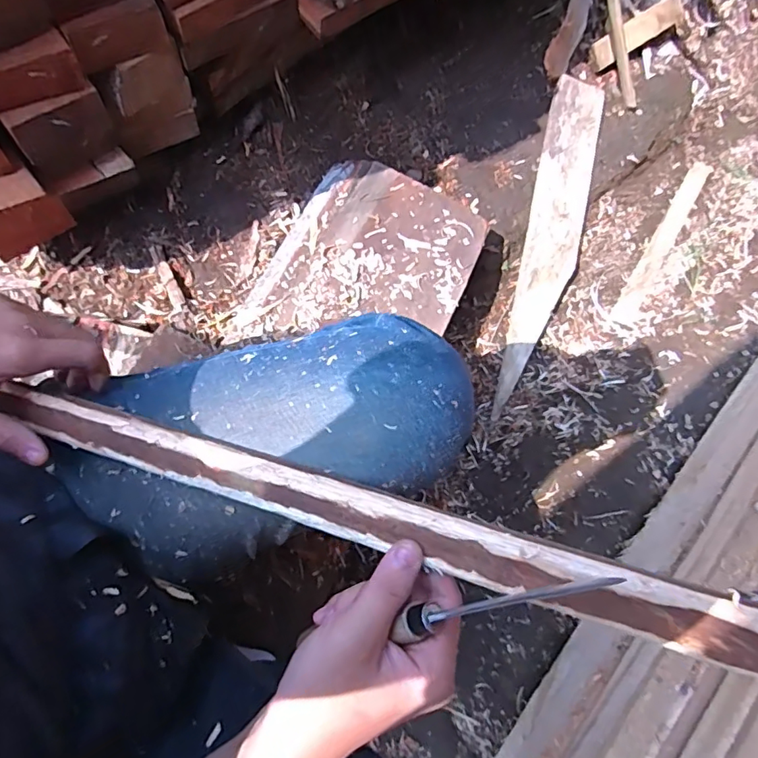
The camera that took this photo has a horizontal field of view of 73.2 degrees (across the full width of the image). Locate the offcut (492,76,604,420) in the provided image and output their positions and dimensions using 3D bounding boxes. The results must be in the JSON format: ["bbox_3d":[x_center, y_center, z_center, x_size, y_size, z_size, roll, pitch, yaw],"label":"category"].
[{"bbox_3d":[0.363,-0.283,1.065,0.116,0.023,0.706,12,86,-5],"label":"offcut"}]

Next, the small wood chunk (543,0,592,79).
[{"bbox_3d":[0.430,-0.783,1.157,0.057,0.025,0.268,24,79,3],"label":"small wood chunk"}]

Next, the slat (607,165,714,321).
[{"bbox_3d":[0.650,-0.317,1.172,0.045,0.010,0.498,30,74,19],"label":"slat"}]

